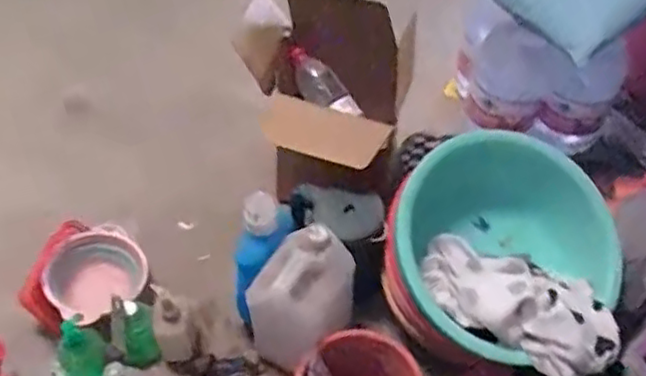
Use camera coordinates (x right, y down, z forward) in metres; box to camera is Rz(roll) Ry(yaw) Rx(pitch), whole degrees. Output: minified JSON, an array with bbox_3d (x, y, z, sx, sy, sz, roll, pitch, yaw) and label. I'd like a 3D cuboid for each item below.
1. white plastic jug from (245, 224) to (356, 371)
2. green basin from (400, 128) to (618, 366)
[{"bbox_3d":[-0.039,0.205,1.158,0.150,0.208,0.204,20,53,17],"label":"white plastic jug"},{"bbox_3d":[0.285,0.090,1.127,0.356,0.162,0.356,-23,79,-19],"label":"green basin"}]

